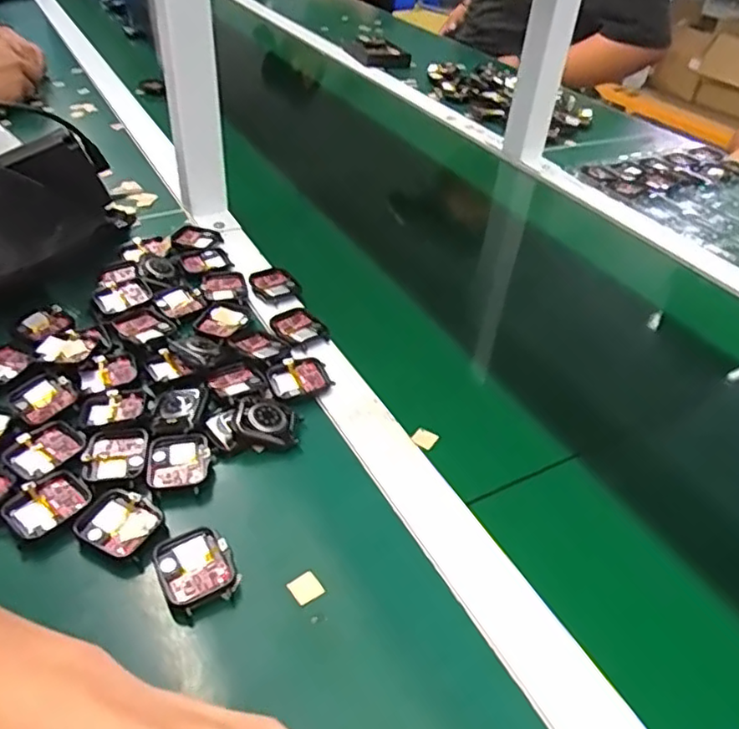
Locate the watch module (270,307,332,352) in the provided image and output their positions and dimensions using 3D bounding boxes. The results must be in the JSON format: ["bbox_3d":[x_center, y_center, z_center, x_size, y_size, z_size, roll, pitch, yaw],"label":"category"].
[{"bbox_3d":[-0.057,-0.030,0.508,0.045,0.005,0.040,35,48,31],"label":"watch module"}]

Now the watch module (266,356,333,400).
[{"bbox_3d":[-0.053,0.009,0.462,0.044,0.006,0.040,-13,43,-21],"label":"watch module"}]

